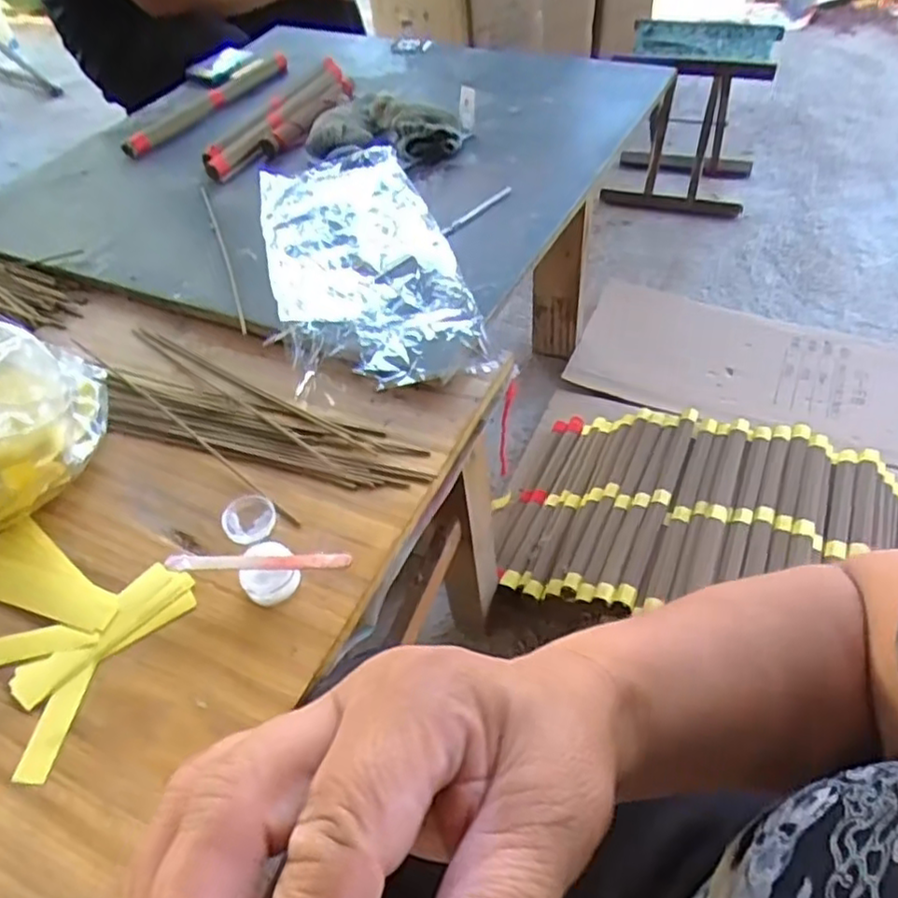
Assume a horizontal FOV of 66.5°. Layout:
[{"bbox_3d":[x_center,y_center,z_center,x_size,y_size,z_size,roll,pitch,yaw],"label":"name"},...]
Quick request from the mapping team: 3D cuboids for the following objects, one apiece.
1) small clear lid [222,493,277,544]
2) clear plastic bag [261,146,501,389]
[{"bbox_3d":[-0.145,0.050,0.500,0.039,0.008,0.040,-3,48,3],"label":"small clear lid"},{"bbox_3d":[-0.091,-0.198,0.691,0.171,0.037,0.397,-14,48,-7],"label":"clear plastic bag"}]

